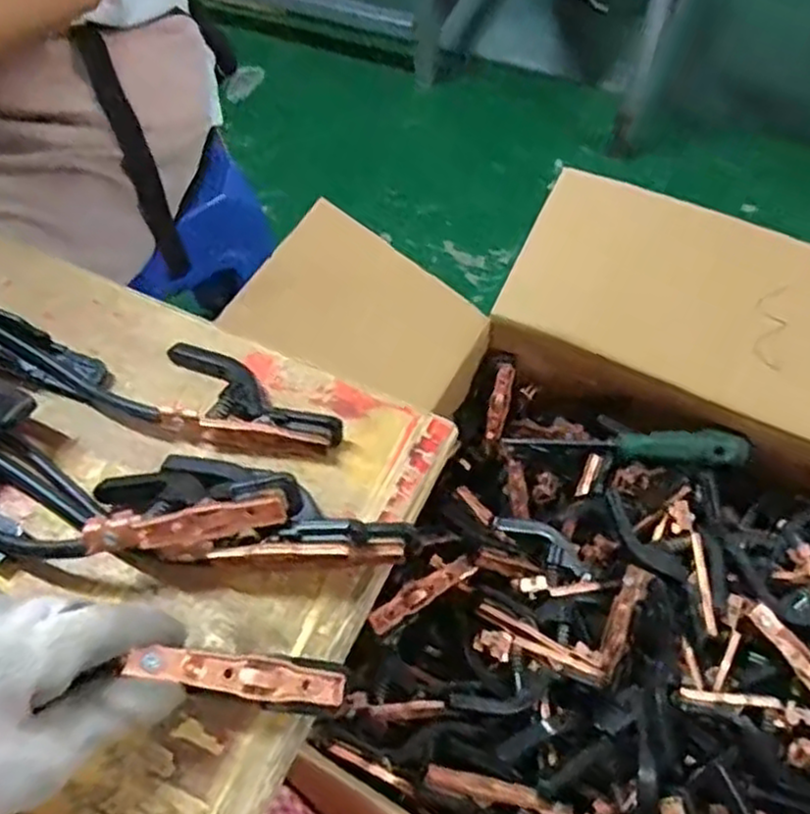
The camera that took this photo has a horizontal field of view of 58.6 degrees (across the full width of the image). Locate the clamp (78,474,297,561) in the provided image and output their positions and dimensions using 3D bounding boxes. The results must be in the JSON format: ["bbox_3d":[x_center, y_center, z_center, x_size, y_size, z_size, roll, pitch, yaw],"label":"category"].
[{"bbox_3d":[-0.108,0.049,0.351,0.113,0.034,0.046,-4,58,15],"label":"clamp"}]

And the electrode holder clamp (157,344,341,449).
[{"bbox_3d":[-0.088,-0.009,0.418,0.107,0.025,0.062,3,60,4],"label":"electrode holder clamp"}]

